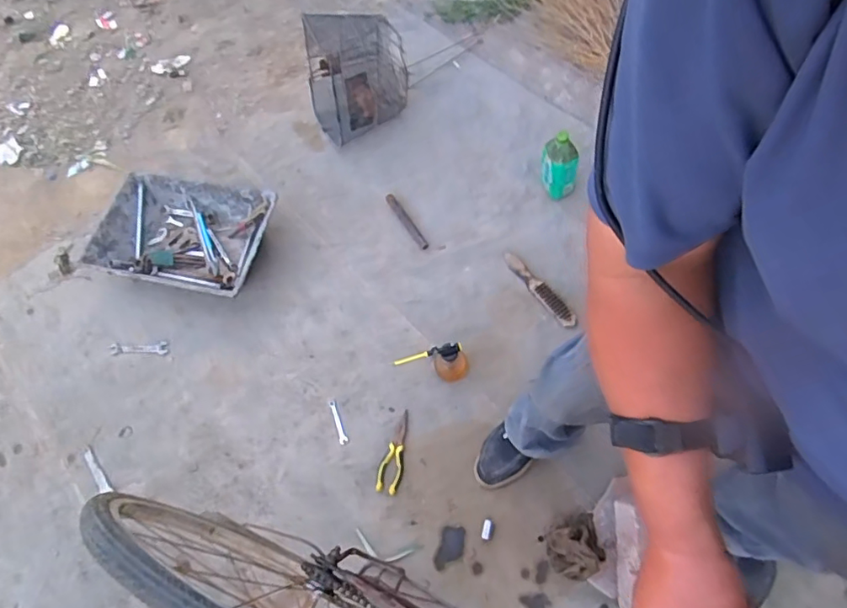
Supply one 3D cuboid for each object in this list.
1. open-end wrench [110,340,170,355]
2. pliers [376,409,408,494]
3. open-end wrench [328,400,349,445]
[{"bbox_3d":[-0.751,0.117,1.419,0.156,0.006,0.036,-5,64,4],"label":"open-end wrench"},{"bbox_3d":[-0.064,0.339,1.241,0.050,0.013,0.185,11,66,11],"label":"pliers"},{"bbox_3d":[-0.206,0.284,1.293,0.022,0.009,0.109,-21,64,-4],"label":"open-end wrench"}]

